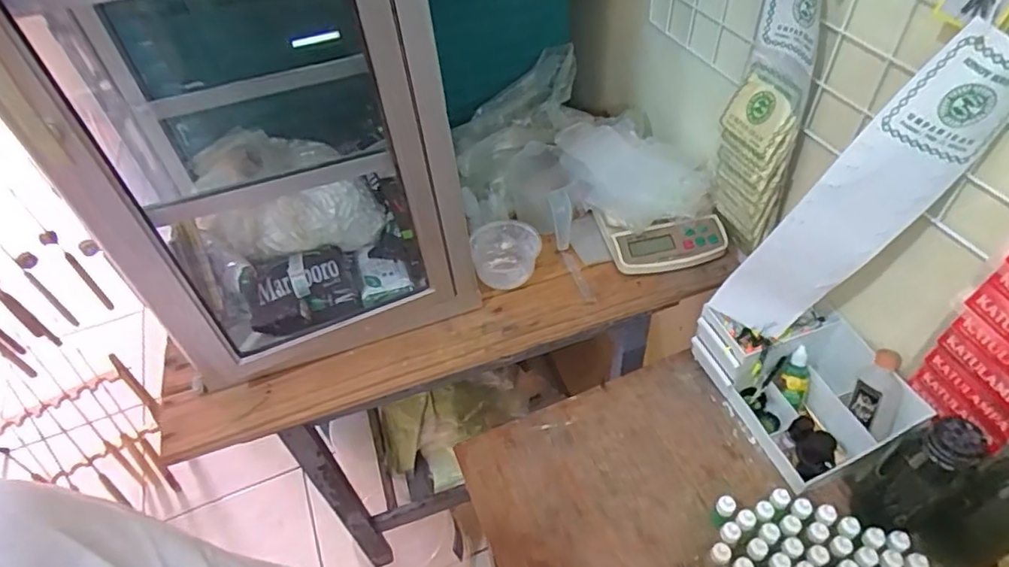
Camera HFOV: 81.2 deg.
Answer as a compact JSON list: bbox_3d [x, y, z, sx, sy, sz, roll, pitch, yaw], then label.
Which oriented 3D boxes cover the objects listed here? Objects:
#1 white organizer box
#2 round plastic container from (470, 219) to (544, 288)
[{"bbox_3d":[0.365,0.117,0.724,0.159,0.097,0.218,-19,49,-12],"label":"white organizer box"},{"bbox_3d":[0.001,-0.040,0.829,0.099,0.054,0.081,-19,49,-12],"label":"round plastic container"}]

